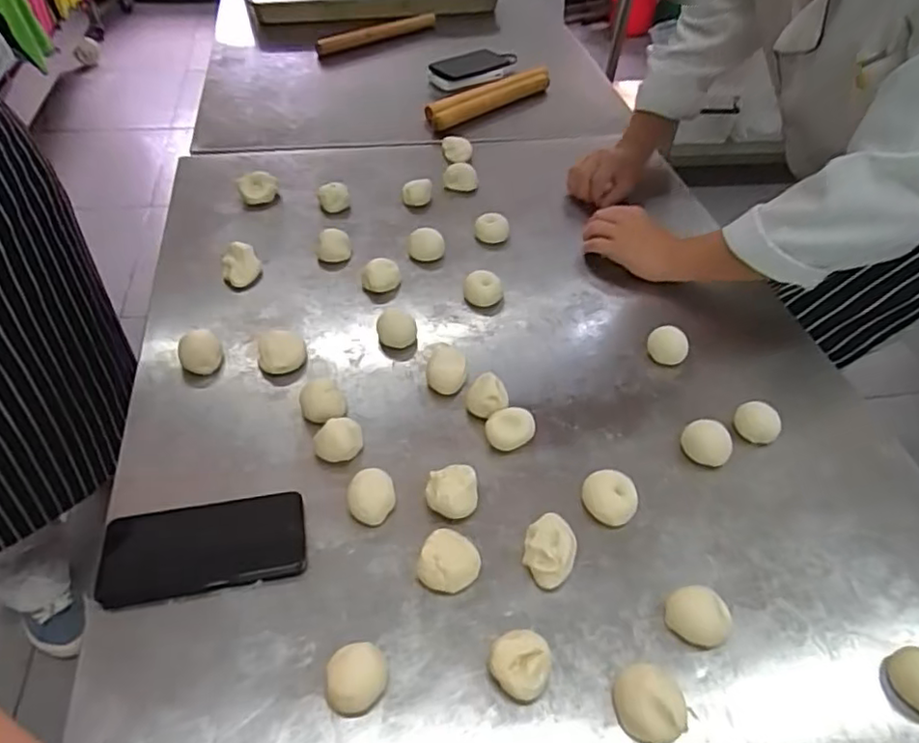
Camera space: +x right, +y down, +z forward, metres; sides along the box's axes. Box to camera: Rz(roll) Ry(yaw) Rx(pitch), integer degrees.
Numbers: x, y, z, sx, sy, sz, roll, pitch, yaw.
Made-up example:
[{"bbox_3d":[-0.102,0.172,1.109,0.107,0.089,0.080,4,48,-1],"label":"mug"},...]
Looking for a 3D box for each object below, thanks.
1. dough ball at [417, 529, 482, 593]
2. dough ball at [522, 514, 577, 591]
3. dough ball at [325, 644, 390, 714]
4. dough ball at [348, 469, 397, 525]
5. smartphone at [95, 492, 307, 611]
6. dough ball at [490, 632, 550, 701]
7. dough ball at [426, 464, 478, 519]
[{"bbox_3d":[-0.010,0.165,0.537,0.045,0.028,0.049,3,47,-3],"label":"dough ball"},{"bbox_3d":[0.078,0.156,0.547,0.044,0.033,0.058,14,48,9],"label":"dough ball"},{"bbox_3d":[-0.076,0.230,0.472,0.044,0.024,0.043,3,47,-3],"label":"dough ball"},{"bbox_3d":[-0.081,0.116,0.578,0.042,0.025,0.046,3,47,-3],"label":"dough ball"},{"bbox_3d":[-0.221,0.152,0.543,0.167,0.005,0.078,-7,49,-12],"label":"smartphone"},{"bbox_3d":[0.047,0.226,0.482,0.046,0.027,0.046,3,47,-3],"label":"dough ball"},{"bbox_3d":[-0.007,0.112,0.582,0.046,0.032,0.045,2,48,-2],"label":"dough ball"}]

